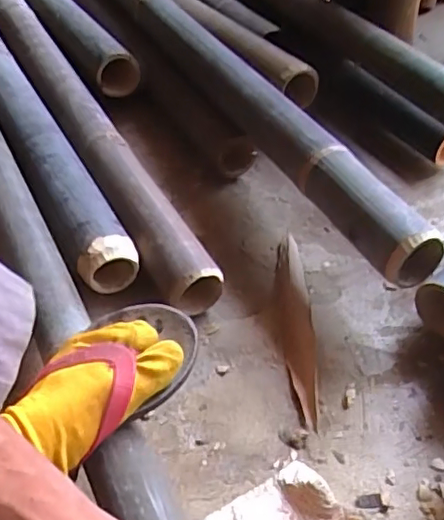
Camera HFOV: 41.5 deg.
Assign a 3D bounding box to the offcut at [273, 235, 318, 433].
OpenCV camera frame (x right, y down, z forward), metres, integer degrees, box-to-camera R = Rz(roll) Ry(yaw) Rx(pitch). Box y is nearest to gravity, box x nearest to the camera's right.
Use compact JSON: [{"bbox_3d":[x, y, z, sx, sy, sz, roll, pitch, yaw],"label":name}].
[{"bbox_3d":[0.081,0.069,0.655,0.041,0.013,0.245,-2,46,0],"label":"offcut"}]

